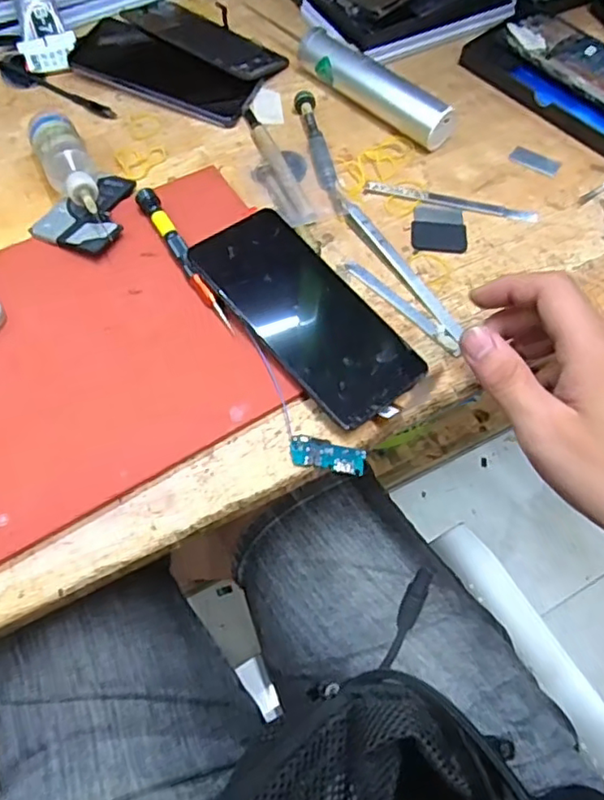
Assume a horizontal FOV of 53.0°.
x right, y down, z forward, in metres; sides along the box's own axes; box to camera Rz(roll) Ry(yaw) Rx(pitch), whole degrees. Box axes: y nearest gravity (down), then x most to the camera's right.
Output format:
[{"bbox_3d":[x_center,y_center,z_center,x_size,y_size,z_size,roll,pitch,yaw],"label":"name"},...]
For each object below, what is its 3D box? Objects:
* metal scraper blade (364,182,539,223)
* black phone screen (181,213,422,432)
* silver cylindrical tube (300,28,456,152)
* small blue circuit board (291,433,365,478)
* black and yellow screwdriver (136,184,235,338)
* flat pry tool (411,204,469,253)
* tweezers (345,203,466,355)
[{"bbox_3d":[0.112,-0.149,0.452,0.127,0.004,0.013,13,64,4],"label":"metal scraper blade"},{"bbox_3d":[0.003,-0.057,0.382,0.075,0.006,0.156,-34,73,-23],"label":"black phone screen"},{"bbox_3d":[0.056,-0.251,0.487,0.026,0.031,0.147,-41,72,-20],"label":"silver cylindrical tube"},{"bbox_3d":[0.015,0.033,0.356,0.045,0.004,0.018,17,72,-9],"label":"small blue circuit board"},{"bbox_3d":[-0.078,-0.095,0.403,0.013,0.012,0.127,-28,68,-15],"label":"black and yellow screwdriver"},{"bbox_3d":[0.099,-0.125,0.440,0.039,0.004,0.043,-1,64,-3],"label":"flat pry tool"},{"bbox_3d":[0.061,-0.083,0.416,0.036,0.007,0.133,-28,70,-15],"label":"tweezers"}]

